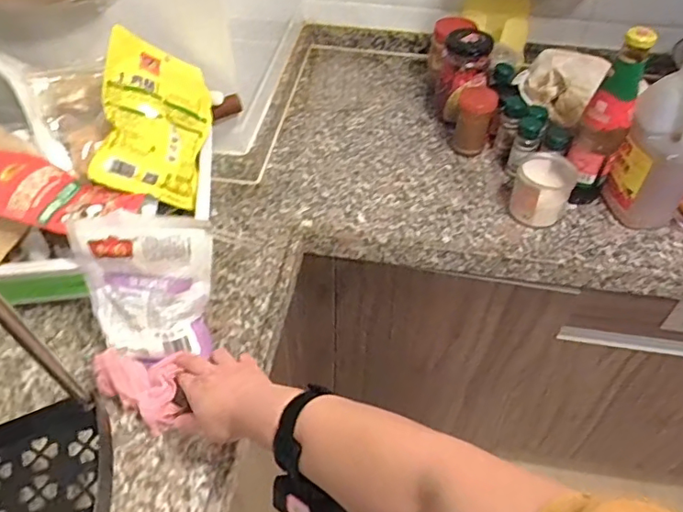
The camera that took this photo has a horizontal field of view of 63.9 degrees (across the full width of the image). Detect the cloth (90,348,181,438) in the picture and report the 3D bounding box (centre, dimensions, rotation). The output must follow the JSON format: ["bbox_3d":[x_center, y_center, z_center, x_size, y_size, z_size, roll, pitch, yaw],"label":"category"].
[{"bbox_3d":[-0.231,0.145,0.636,0.106,0.038,0.067,25,52,21],"label":"cloth"}]

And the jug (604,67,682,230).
[{"bbox_3d":[0.474,-0.169,0.797,0.113,0.233,0.131,29,53,23],"label":"jug"}]

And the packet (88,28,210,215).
[{"bbox_3d":[-0.236,-0.177,0.714,0.029,0.146,0.206,-14,67,41],"label":"packet"}]

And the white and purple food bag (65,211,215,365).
[{"bbox_3d":[-0.222,0.037,0.632,0.152,0.178,0.037,-2,18,-3],"label":"white and purple food bag"}]

